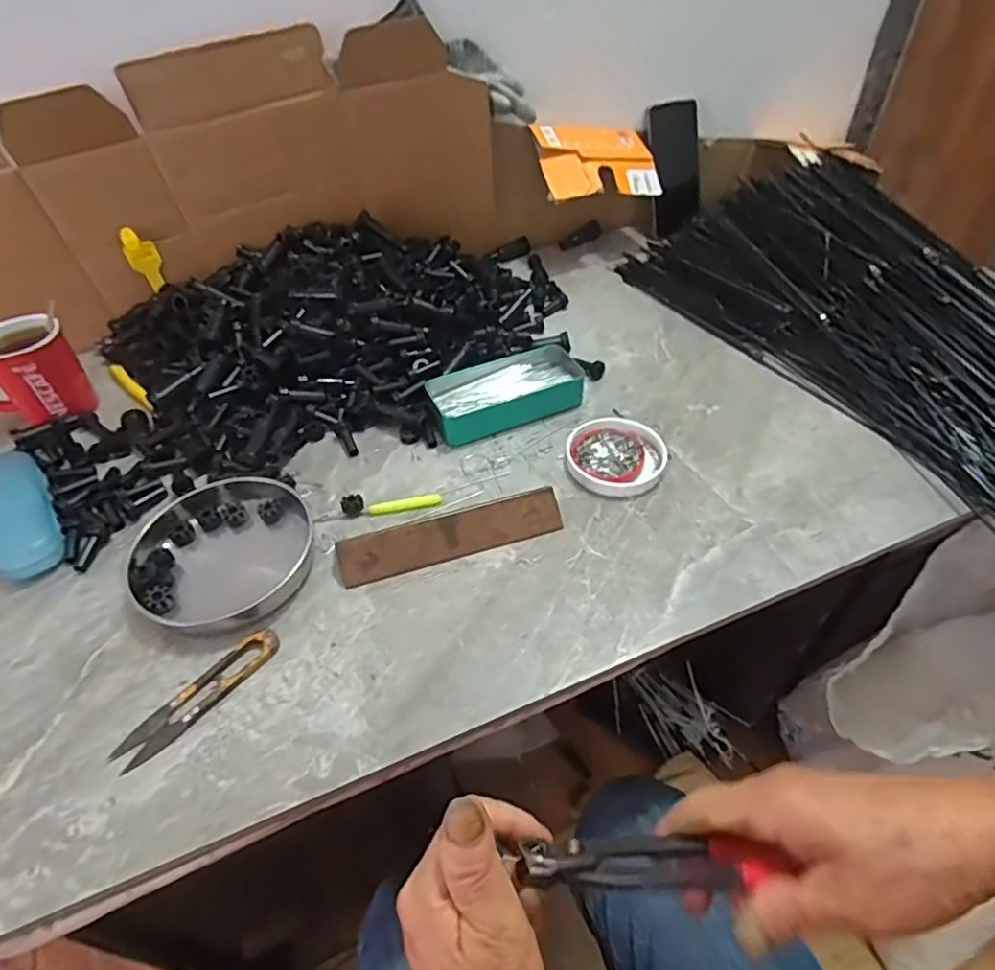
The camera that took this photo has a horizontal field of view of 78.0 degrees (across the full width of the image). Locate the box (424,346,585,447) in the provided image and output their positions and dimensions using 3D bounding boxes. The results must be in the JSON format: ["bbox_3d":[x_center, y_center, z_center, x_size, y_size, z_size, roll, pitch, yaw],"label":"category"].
[{"bbox_3d":[0.007,-0.095,0.618,0.153,0.030,0.080,-21,48,-17],"label":"box"}]

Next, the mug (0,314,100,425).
[{"bbox_3d":[-0.464,-0.104,0.600,0.104,0.086,0.066,-36,54,-28],"label":"mug"}]

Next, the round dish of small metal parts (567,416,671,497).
[{"bbox_3d":[0.108,-0.028,0.559,0.087,0.014,0.089,-1,46,1],"label":"round dish of small metal parts"}]

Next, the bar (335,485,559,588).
[{"bbox_3d":[-0.036,0.041,0.491,0.177,0.027,0.033,-15,47,-12],"label":"bar"}]

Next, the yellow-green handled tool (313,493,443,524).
[{"bbox_3d":[-0.102,0.019,0.527,0.108,0.007,0.012,-9,46,-6],"label":"yellow-green handled tool"}]

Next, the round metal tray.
[{"bbox_3d":[-0.224,0.052,0.492,0.146,0.036,0.133,-1,46,1],"label":"round metal tray"}]

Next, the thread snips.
[{"bbox_3d":[-0.200,0.141,0.414,0.027,0.007,0.115,32,55,29],"label":"thread snips"}]

